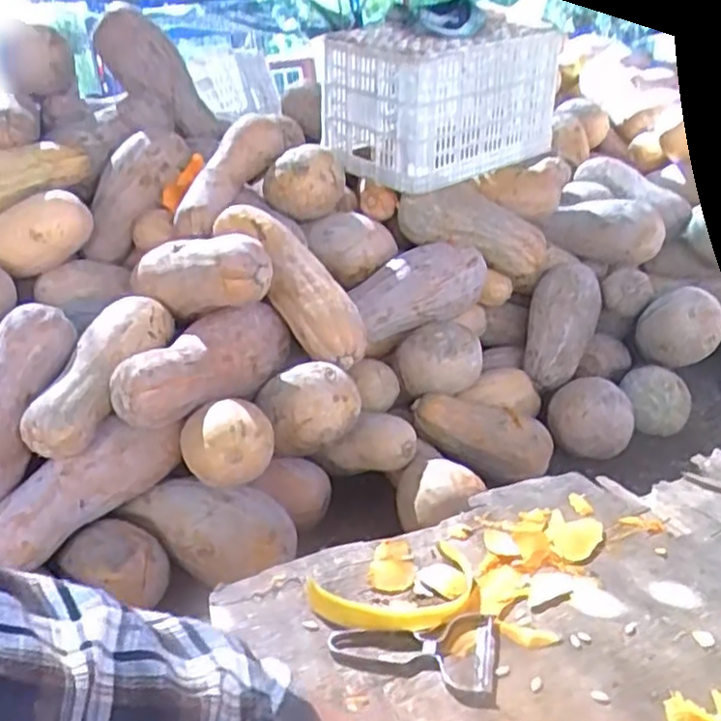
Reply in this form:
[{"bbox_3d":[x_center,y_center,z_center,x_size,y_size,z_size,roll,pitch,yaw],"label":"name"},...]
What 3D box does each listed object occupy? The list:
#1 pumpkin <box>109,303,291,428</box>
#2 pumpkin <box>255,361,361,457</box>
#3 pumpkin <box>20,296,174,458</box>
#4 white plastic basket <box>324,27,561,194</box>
[{"bbox_3d":[-0.274,0.005,1.283,0.158,0.124,0.369,1,21,20],"label":"pumpkin"},{"bbox_3d":[-0.093,0.095,1.291,0.185,0.149,0.144,-8,20,-3],"label":"pumpkin"},{"bbox_3d":[-0.435,0.016,1.220,0.111,0.099,0.356,1,44,22],"label":"pumpkin"},{"bbox_3d":[0.208,-0.650,1.828,0.519,0.348,0.370,-22,24,-35],"label":"white plastic basket"}]

